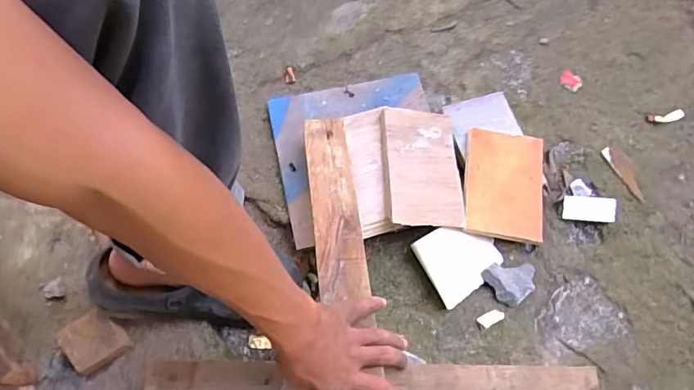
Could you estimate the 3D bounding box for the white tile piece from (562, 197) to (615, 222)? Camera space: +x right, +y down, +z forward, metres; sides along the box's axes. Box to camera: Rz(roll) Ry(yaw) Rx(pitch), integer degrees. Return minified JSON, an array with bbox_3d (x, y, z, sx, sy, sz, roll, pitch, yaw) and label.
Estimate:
[{"bbox_3d":[0.362,0.021,0.731,0.073,0.007,0.036,3,83,11],"label":"white tile piece"}]

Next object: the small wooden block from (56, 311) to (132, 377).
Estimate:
[{"bbox_3d":[-0.320,0.186,0.621,0.067,0.046,0.062,-33,72,-15],"label":"small wooden block"}]

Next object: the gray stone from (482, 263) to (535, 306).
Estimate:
[{"bbox_3d":[0.232,0.117,0.685,0.070,0.020,0.060,-34,72,-16],"label":"gray stone"}]

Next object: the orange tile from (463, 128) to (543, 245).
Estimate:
[{"bbox_3d":[0.232,-0.016,0.721,0.115,0.011,0.163,9,69,0],"label":"orange tile"}]

